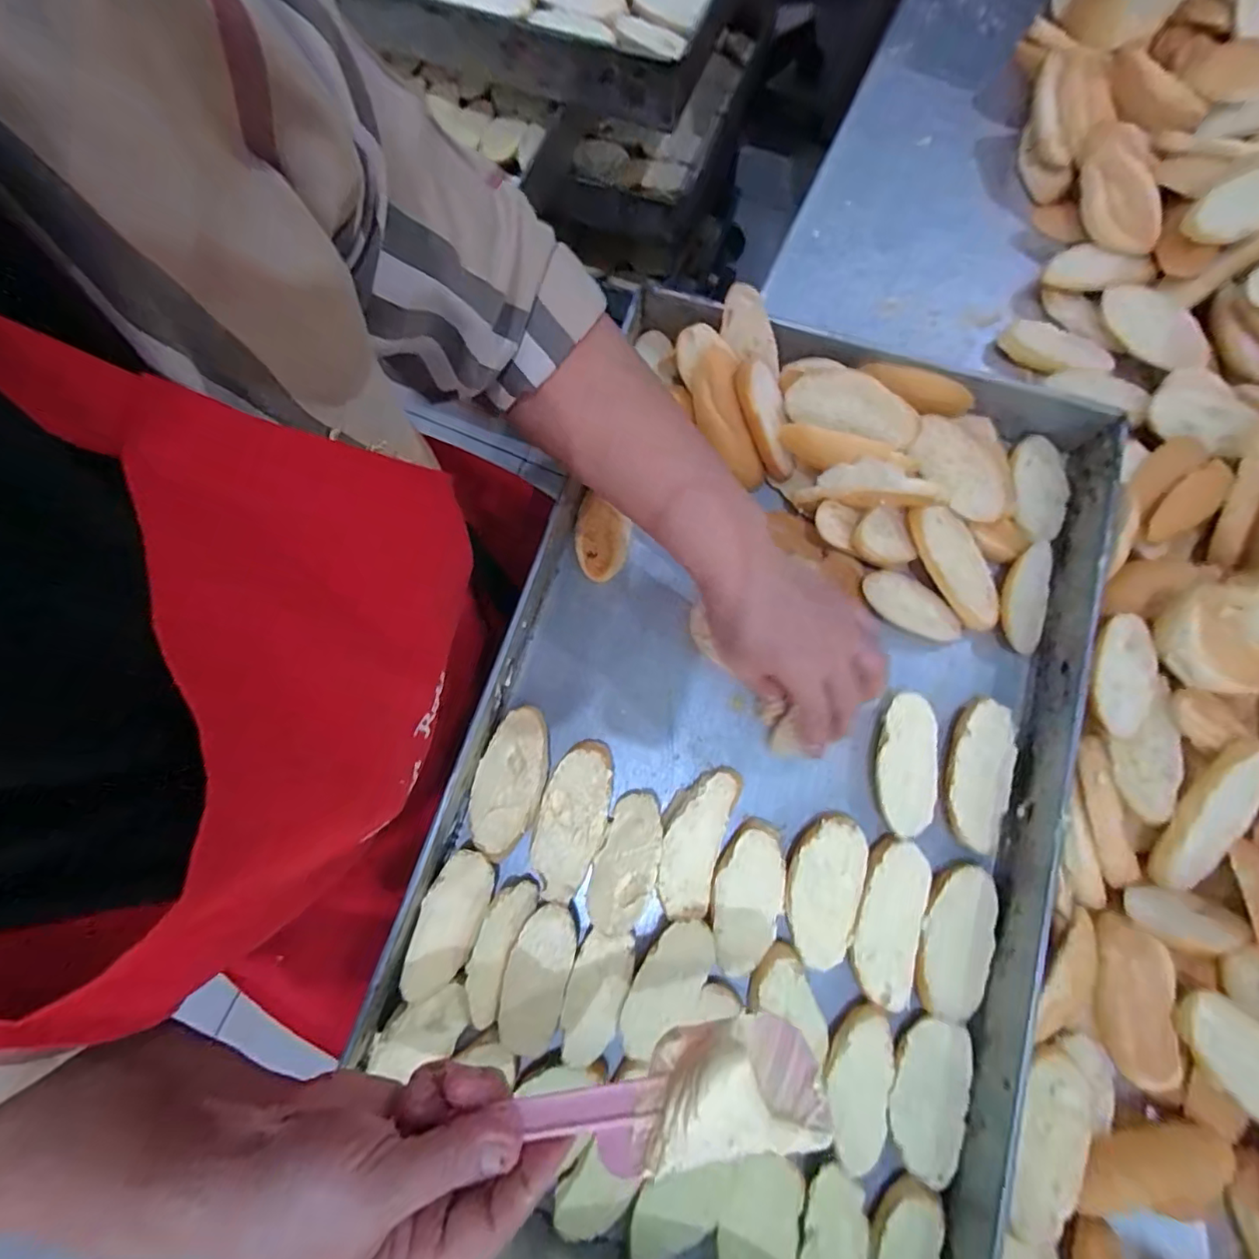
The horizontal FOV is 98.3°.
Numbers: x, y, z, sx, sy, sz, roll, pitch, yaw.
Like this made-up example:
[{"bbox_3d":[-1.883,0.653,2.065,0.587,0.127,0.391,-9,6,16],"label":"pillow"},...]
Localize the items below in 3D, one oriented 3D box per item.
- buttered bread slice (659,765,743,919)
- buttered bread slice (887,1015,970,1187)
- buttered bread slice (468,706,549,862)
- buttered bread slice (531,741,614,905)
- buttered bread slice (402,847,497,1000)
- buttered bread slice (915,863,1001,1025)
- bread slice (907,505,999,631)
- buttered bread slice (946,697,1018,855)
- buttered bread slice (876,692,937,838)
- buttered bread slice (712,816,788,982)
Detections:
[{"bbox_3d":[0.042,0.138,0.360,0.041,0.014,0.097,18,78,5],"label":"buttered bread slice"},{"bbox_3d":[0.177,0.276,0.322,0.043,0.008,0.081,16,78,4],"label":"buttered bread slice"},{"bbox_3d":[-0.081,0.103,0.372,0.045,0.018,0.097,14,78,4],"label":"buttered bread slice"},{"bbox_3d":[-0.038,0.127,0.366,0.044,0.018,0.100,10,78,3],"label":"buttered bread slice"},{"bbox_3d":[-0.113,0.185,0.339,0.035,0.012,0.087,18,78,5],"label":"buttered bread slice"},{"bbox_3d":[0.204,0.194,0.339,0.046,0.010,0.089,18,78,5],"label":"buttered bread slice"},{"bbox_3d":[0.229,-0.047,0.379,0.041,0.010,0.099,-39,100,-7],"label":"bread slice"},{"bbox_3d":[0.229,0.093,0.355,0.041,0.009,0.095,15,78,4],"label":"buttered bread slice"},{"bbox_3d":[0.183,0.088,0.356,0.038,0.009,0.089,3,77,1],"label":"buttered bread slice"},{"bbox_3d":[0.076,0.171,0.350,0.044,0.010,0.089,8,77,3],"label":"buttered bread slice"}]

